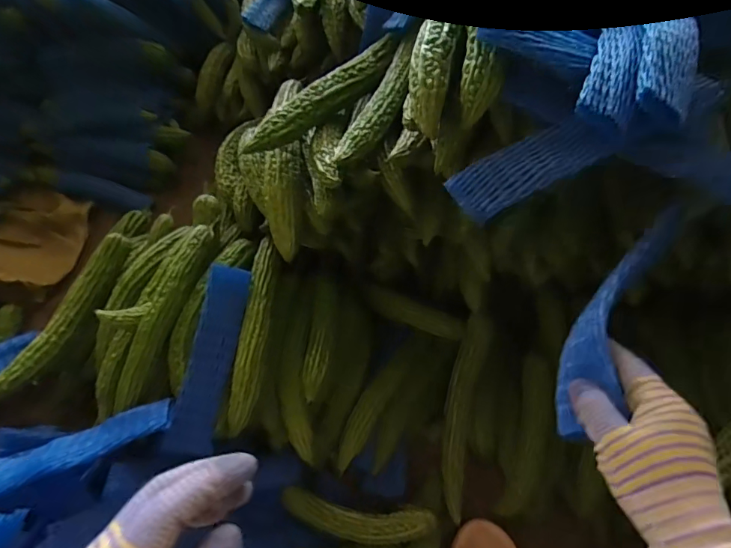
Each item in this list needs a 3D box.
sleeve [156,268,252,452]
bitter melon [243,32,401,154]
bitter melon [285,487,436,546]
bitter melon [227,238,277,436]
[{"bbox_3d":[-0.200,0.105,0.579,0.054,0.025,0.239,8,73,5],"label":"sleeve"},{"bbox_3d":[-0.048,-0.244,0.607,0.047,0.040,0.281,35,62,21],"label":"bitter melon"},{"bbox_3d":[-0.011,0.323,0.585,0.191,0.054,0.046,7,56,5],"label":"bitter melon"},{"bbox_3d":[-0.149,0.074,0.610,0.044,0.055,0.270,4,56,2],"label":"bitter melon"}]

